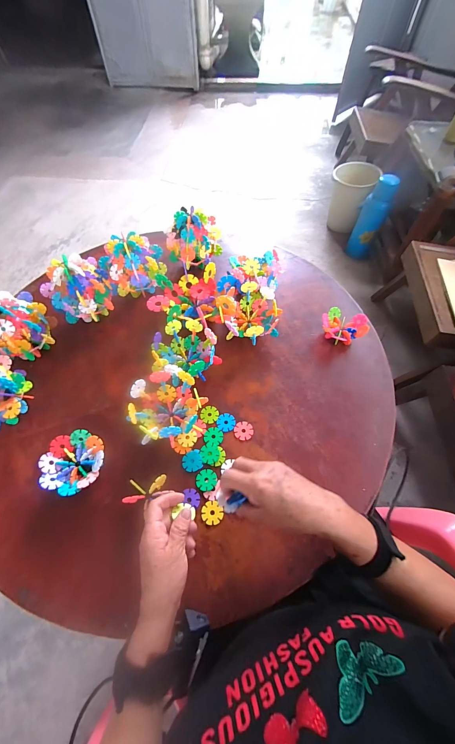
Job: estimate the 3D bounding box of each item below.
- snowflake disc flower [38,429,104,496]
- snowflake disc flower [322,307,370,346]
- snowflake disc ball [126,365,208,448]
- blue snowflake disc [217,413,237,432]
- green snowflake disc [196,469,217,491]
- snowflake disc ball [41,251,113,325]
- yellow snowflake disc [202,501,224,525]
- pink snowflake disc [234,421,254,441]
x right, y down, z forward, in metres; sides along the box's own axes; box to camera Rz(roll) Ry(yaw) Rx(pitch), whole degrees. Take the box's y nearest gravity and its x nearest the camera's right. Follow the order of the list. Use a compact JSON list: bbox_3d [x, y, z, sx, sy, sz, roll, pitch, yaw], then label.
[{"bbox_3d":[-0.233,0.141,0.434,0.087,0.039,0.089,0,59,0],"label":"snowflake disc flower"},{"bbox_3d":[0.233,-0.090,0.564,0.084,0.044,0.067,28,63,16],"label":"snowflake disc flower"},{"bbox_3d":[-0.096,0.057,0.464,0.113,0.073,0.132,-1,59,0],"label":"snowflake disc ball"},{"bbox_3d":[-0.003,0.087,0.484,0.031,0.004,0.031,0,59,0],"label":"blue snowflake disc"},{"bbox_3d":[-0.033,0.168,0.436,0.031,0.004,0.031,0,59,0],"label":"green snowflake disc"},{"bbox_3d":[-0.288,-0.160,0.549,0.114,0.112,0.098,-32,65,-16],"label":"snowflake disc ball"},{"bbox_3d":[-0.022,0.207,0.413,0.031,0.004,0.030,-1,59,0],"label":"yellow snowflake disc"},{"bbox_3d":[0.028,0.100,0.477,0.032,0.004,0.032,0,59,0],"label":"pink snowflake disc"}]

